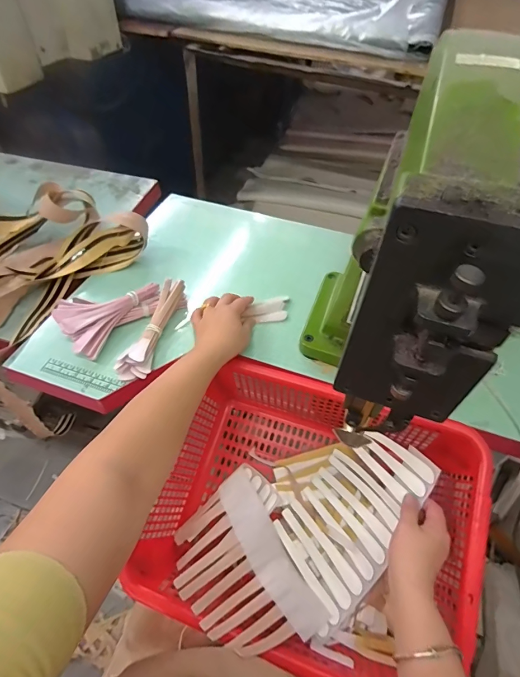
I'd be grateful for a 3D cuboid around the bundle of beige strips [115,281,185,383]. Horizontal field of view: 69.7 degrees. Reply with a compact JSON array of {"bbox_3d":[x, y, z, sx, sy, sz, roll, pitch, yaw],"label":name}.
[{"bbox_3d":[-0.161,-0.017,0.557,0.045,0.043,0.167,10,51,5],"label":"bundle of beige strips"}]

